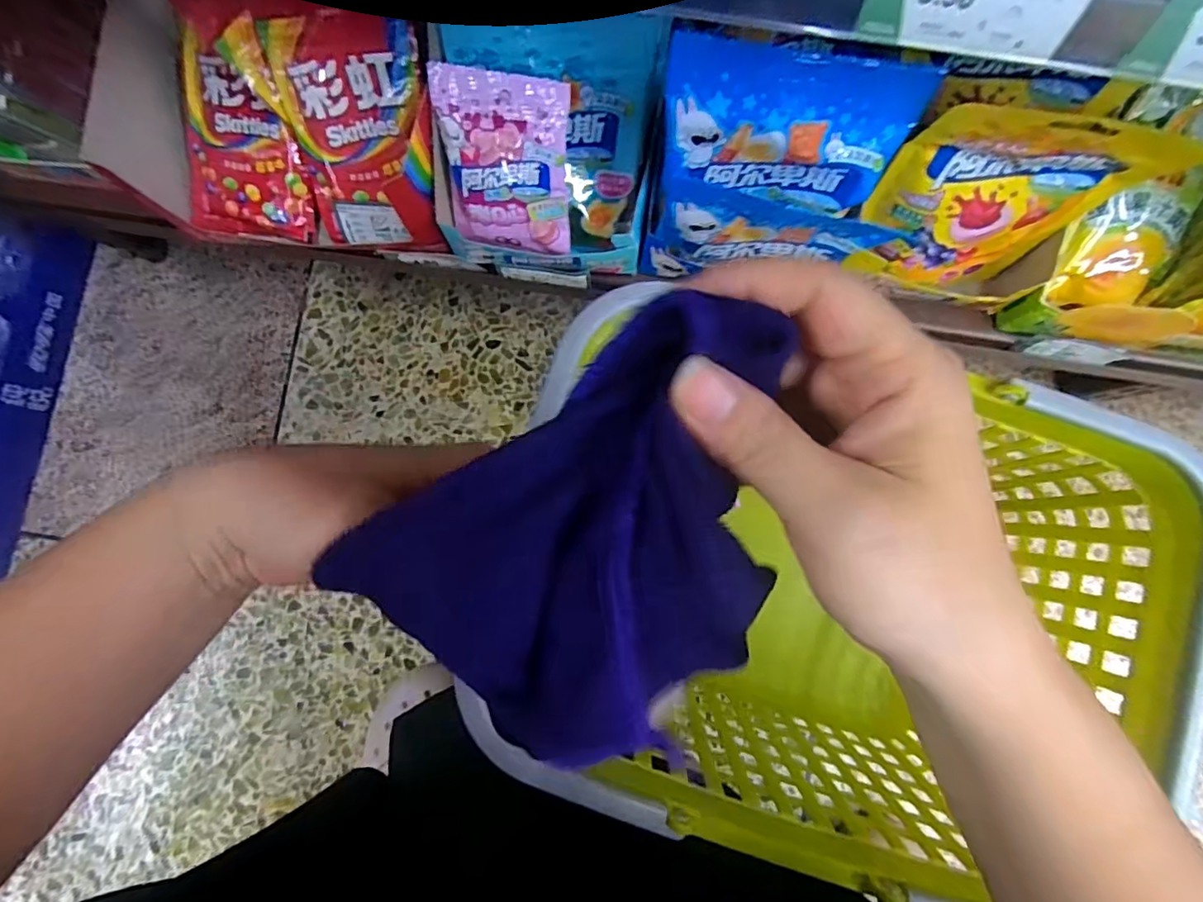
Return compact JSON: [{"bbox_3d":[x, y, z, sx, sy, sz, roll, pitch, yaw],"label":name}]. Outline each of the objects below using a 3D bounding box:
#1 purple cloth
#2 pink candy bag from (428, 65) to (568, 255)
[{"bbox_3d":[0.003,0.023,0.131,0.114,0.036,0.080,-36,84,-6],"label":"purple cloth"},{"bbox_3d":[-0.057,-0.166,0.323,0.076,0.094,0.011,13,47,8],"label":"pink candy bag"}]

